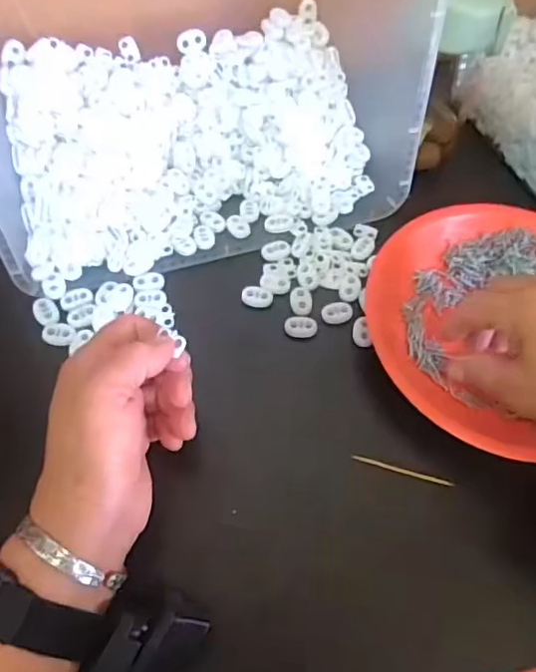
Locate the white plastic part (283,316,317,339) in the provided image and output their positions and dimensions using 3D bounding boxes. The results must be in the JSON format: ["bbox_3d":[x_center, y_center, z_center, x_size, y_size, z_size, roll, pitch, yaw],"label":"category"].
[{"bbox_3d":[0.023,-0.006,0.392,0.023,0.005,0.016,4,61,-2],"label":"white plastic part"}]

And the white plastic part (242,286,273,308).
[{"bbox_3d":[-0.008,-0.028,0.401,0.022,0.004,0.017,3,61,-2],"label":"white plastic part"}]

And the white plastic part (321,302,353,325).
[{"bbox_3d":[0.049,-0.017,0.396,0.022,0.004,0.015,-13,63,-11],"label":"white plastic part"}]

